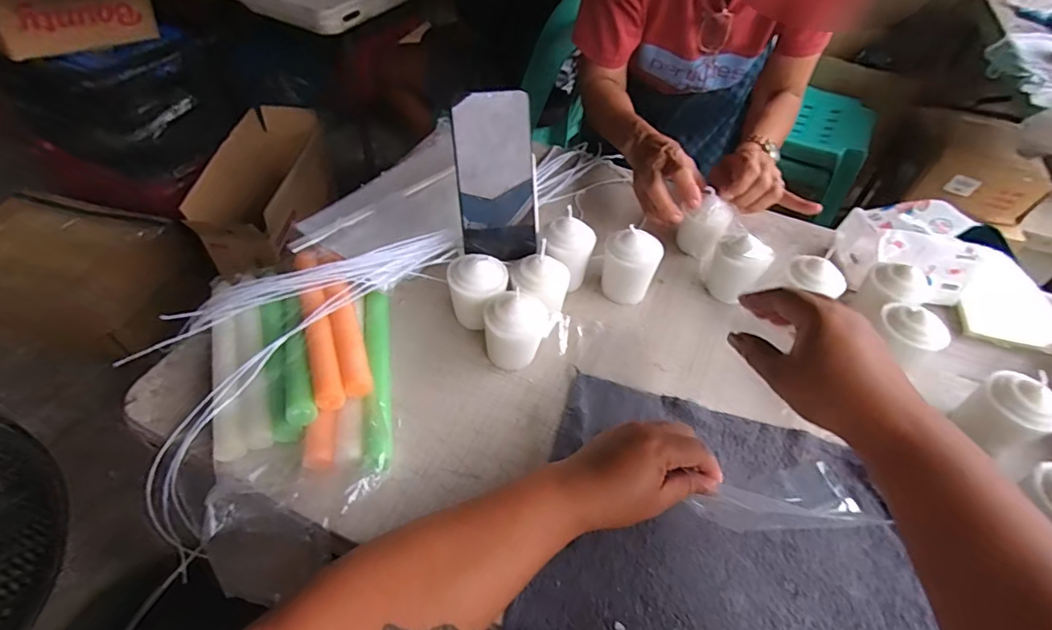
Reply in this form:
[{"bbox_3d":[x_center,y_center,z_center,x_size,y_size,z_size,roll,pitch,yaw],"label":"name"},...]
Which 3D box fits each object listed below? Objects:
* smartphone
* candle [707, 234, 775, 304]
[{"bbox_3d":[-0.028,-0.132,0.487,0.079,0.158,0.013,-12,27,-13],"label":"smartphone"},{"bbox_3d":[0.224,-0.046,0.533,0.055,0.073,0.050,30,55,20],"label":"candle"}]

